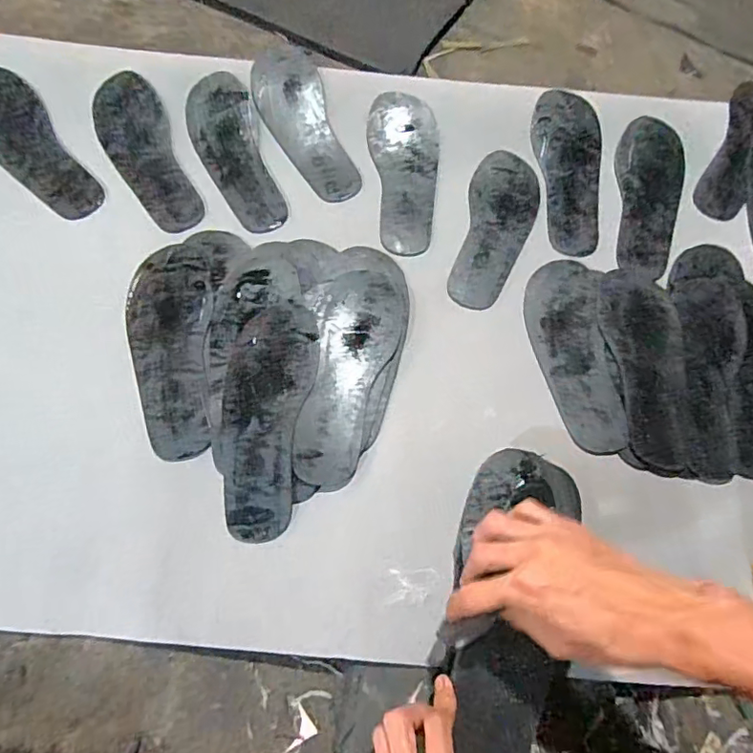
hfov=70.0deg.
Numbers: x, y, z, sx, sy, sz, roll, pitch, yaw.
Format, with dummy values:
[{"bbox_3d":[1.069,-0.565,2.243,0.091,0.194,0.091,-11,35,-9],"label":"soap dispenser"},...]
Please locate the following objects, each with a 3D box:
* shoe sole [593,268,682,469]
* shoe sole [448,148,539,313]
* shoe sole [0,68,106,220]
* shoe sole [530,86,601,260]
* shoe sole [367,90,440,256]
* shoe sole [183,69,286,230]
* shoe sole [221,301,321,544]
[{"bbox_3d":[0.301,-0.014,0.606,0.091,0.018,0.233,2,71,-2],"label":"shoe sole"},{"bbox_3d":[0.149,-0.185,0.676,0.085,0.010,0.224,17,71,4],"label":"shoe sole"},{"bbox_3d":[-0.434,-0.286,0.672,0.086,0.007,0.232,-36,86,-9],"label":"shoe sole"},{"bbox_3d":[0.255,-0.266,0.696,0.086,0.034,0.229,-3,71,-3],"label":"shoe sole"},{"bbox_3d":[0.038,-0.264,0.691,0.087,0.026,0.226,-2,71,-3],"label":"shoe sole"},{"bbox_3d":[-0.182,-0.283,0.687,0.085,0.014,0.229,-17,81,-6],"label":"shoe sole"},{"bbox_3d":[-0.115,0.039,0.566,0.093,0.020,0.251,2,71,-2],"label":"shoe sole"}]

